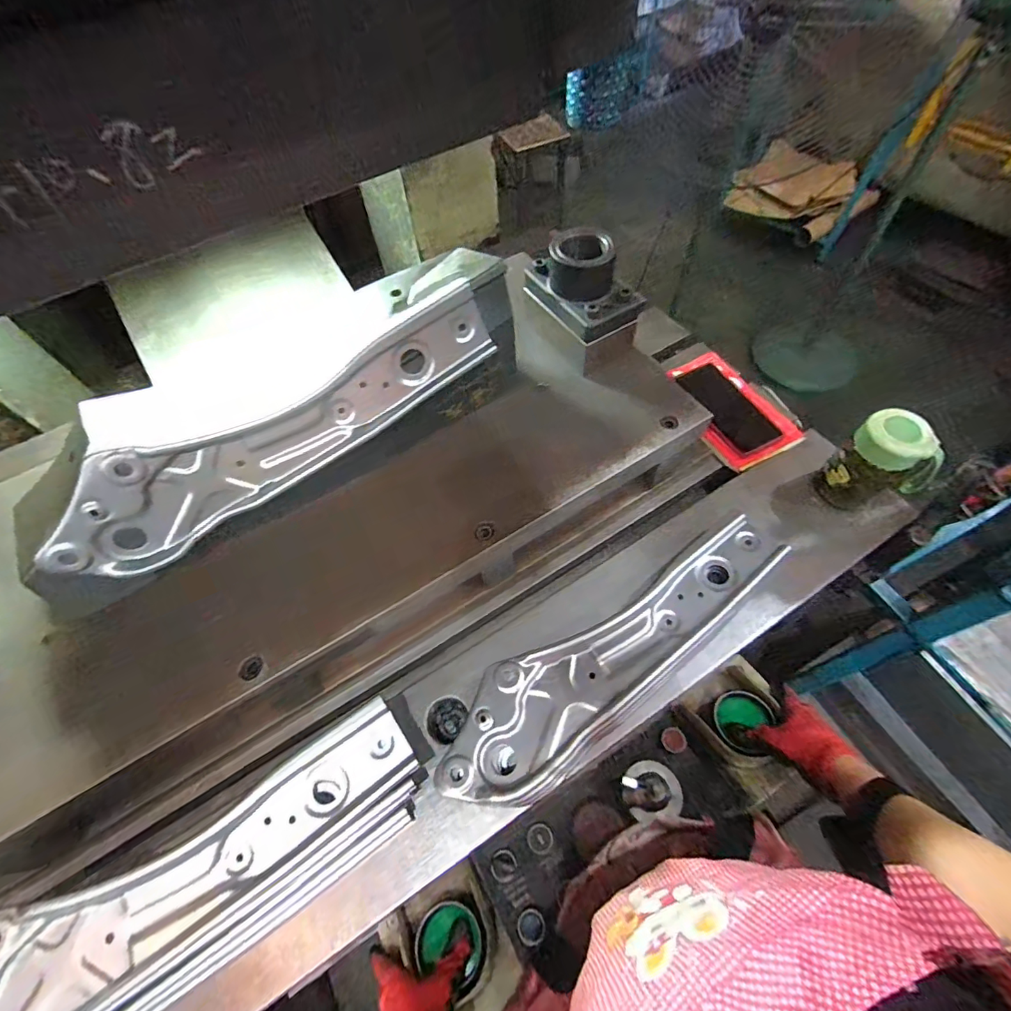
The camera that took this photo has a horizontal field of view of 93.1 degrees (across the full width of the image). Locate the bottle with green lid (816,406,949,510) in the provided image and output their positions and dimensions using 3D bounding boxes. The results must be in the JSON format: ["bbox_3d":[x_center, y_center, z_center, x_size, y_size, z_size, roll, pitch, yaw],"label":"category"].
[{"bbox_3d":[0.436,-0.043,0.558,0.092,0.125,0.059,36,68,22],"label":"bottle with green lid"}]

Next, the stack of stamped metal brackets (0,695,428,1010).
[{"bbox_3d":[-0.271,0.332,0.410,0.427,0.070,0.120,-30,62,-13],"label":"stack of stamped metal brackets"}]

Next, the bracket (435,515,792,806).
[{"bbox_3d":[0.124,0.148,0.496,0.425,0.025,0.104,-31,62,-14],"label":"bracket"}]

